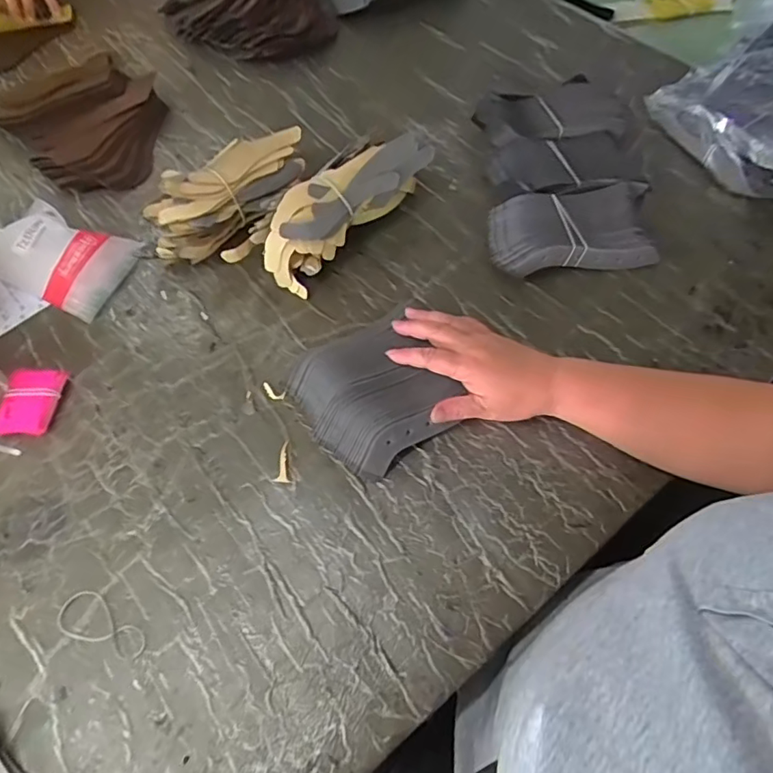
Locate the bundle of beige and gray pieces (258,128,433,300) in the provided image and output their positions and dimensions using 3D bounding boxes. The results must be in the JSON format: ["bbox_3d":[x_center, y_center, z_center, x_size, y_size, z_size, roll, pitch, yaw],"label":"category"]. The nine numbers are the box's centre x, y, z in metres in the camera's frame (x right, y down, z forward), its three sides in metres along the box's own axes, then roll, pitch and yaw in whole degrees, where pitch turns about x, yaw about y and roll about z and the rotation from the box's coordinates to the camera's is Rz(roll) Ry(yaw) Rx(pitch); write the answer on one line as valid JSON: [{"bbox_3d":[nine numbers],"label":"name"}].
[{"bbox_3d":[-0.050,-0.208,0.612,0.077,0.073,0.224,39,69,21],"label":"bundle of beige and gray pieces"}]

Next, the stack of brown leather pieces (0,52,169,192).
[{"bbox_3d":[-0.421,-0.385,0.761,0.283,0.038,0.229,29,66,17],"label":"stack of brown leather pieces"}]

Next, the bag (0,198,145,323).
[{"bbox_3d":[-0.388,-0.160,0.626,0.182,0.048,0.112,23,65,14],"label":"bag"}]

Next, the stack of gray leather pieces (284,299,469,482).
[{"bbox_3d":[-0.014,-0.001,0.514,0.137,0.033,0.146,-32,64,-16],"label":"stack of gray leather pieces"}]

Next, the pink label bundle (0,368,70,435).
[{"bbox_3d":[-0.357,0.013,0.539,0.052,0.020,0.074,2,61,4],"label":"pink label bundle"}]

